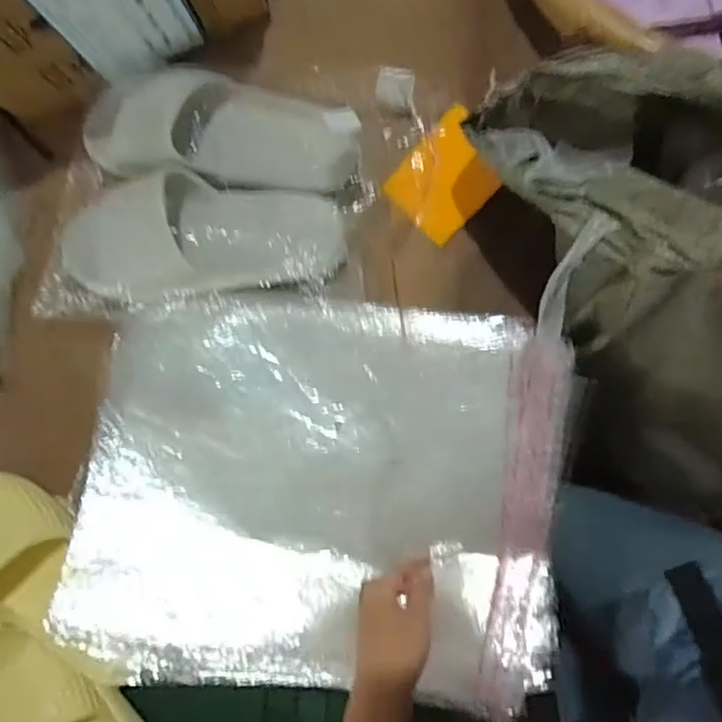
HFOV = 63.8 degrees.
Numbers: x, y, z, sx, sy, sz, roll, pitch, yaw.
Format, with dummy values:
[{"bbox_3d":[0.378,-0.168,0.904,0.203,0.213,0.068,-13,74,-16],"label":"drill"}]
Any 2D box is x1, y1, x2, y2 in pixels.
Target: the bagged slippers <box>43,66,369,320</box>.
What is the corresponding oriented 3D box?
[{"bbox_3d":[-0.150,-0.161,0.544,0.292,0.075,0.236,2,85,5],"label":"bagged slippers"}]

